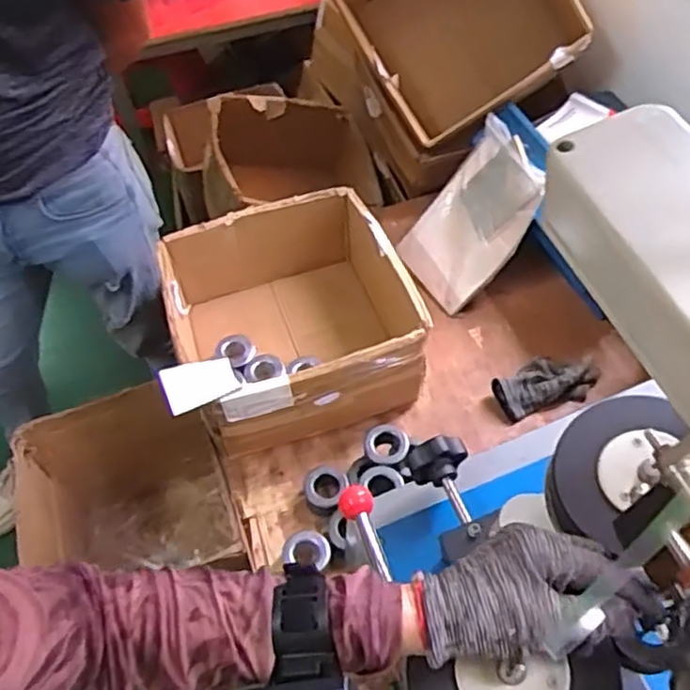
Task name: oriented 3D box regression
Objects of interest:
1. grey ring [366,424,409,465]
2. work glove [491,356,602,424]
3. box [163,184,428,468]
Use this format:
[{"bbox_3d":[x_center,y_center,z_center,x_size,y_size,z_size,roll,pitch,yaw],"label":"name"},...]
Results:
[{"bbox_3d":[0.057,0.135,0.946,0.060,0.016,0.057,-2,53,2],"label":"grey ring"},{"bbox_3d":[0.298,0.056,1.035,0.150,0.033,0.083,-17,53,10],"label":"work glove"},{"bbox_3d":[-0.079,-0.031,1.049,0.331,0.189,0.321,-17,54,-9],"label":"box"}]

